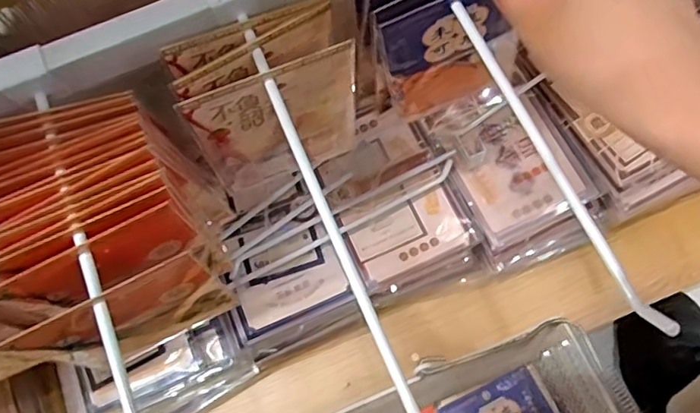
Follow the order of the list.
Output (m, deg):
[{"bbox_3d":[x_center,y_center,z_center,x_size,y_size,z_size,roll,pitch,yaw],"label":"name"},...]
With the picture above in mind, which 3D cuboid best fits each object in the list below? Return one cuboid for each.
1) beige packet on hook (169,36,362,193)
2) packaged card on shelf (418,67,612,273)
[{"bbox_3d":[-0.043,-0.050,0.361,0.101,0.119,0.010,-21,73,-4],"label":"beige packet on hook"},{"bbox_3d":[0.160,-0.039,0.553,0.116,0.020,0.175,-26,74,-6],"label":"packaged card on shelf"}]

